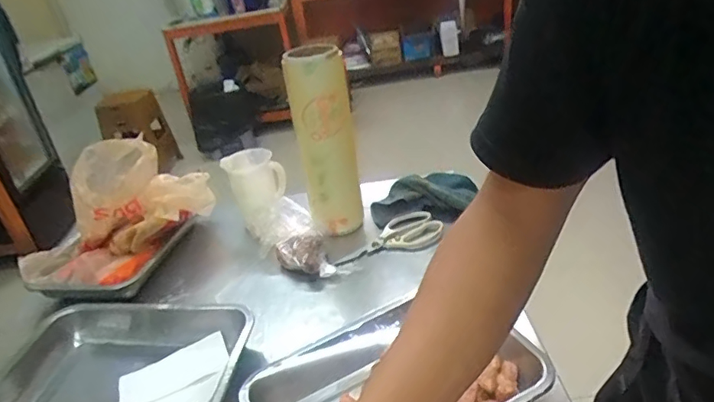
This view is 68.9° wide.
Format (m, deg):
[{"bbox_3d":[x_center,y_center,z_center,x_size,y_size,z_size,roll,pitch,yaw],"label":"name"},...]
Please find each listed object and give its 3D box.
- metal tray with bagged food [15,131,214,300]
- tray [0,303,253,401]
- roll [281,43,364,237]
[{"bbox_3d":[-0.421,0.024,0.897,0.217,0.202,0.299,13,36,35],"label":"metal tray with bagged food"},{"bbox_3d":[-0.309,0.221,0.677,0.329,0.044,0.224,-5,29,8],"label":"tray"},{"bbox_3d":[-0.048,-0.088,0.859,0.090,0.316,0.091,-7,29,4],"label":"roll"}]

